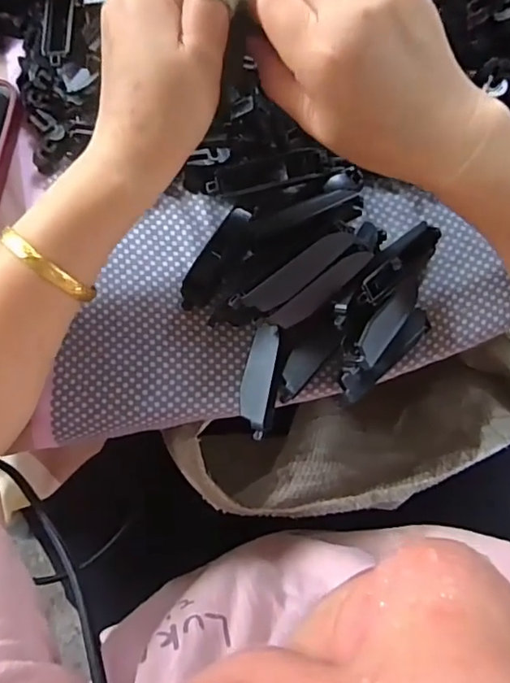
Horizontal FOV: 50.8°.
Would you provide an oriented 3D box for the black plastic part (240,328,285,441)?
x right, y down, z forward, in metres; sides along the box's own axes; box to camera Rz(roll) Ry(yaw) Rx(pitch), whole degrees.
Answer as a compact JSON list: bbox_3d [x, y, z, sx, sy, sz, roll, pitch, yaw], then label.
[{"bbox_3d":[0.003,0.023,0.308,0.021,0.008,0.063,9,82,1],"label":"black plastic part"}]

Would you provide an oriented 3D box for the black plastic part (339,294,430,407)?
[{"bbox_3d":[0.071,0.004,0.314,0.029,0.033,0.069,44,85,6],"label":"black plastic part"}]

